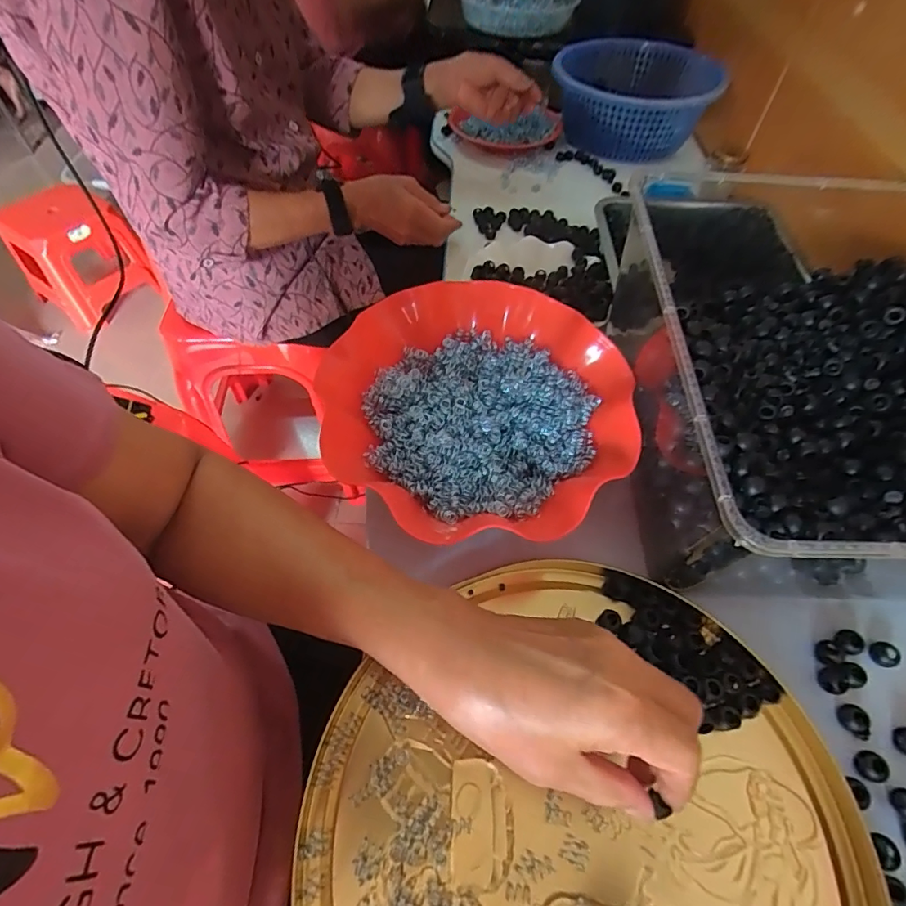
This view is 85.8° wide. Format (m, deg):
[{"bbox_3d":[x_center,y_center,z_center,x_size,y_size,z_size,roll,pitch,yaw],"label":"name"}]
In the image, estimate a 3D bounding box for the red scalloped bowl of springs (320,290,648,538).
[{"bbox_3d":[0.019,-0.042,0.371,0.217,0.044,0.230,1,54,-2],"label":"red scalloped bowl of springs"}]

